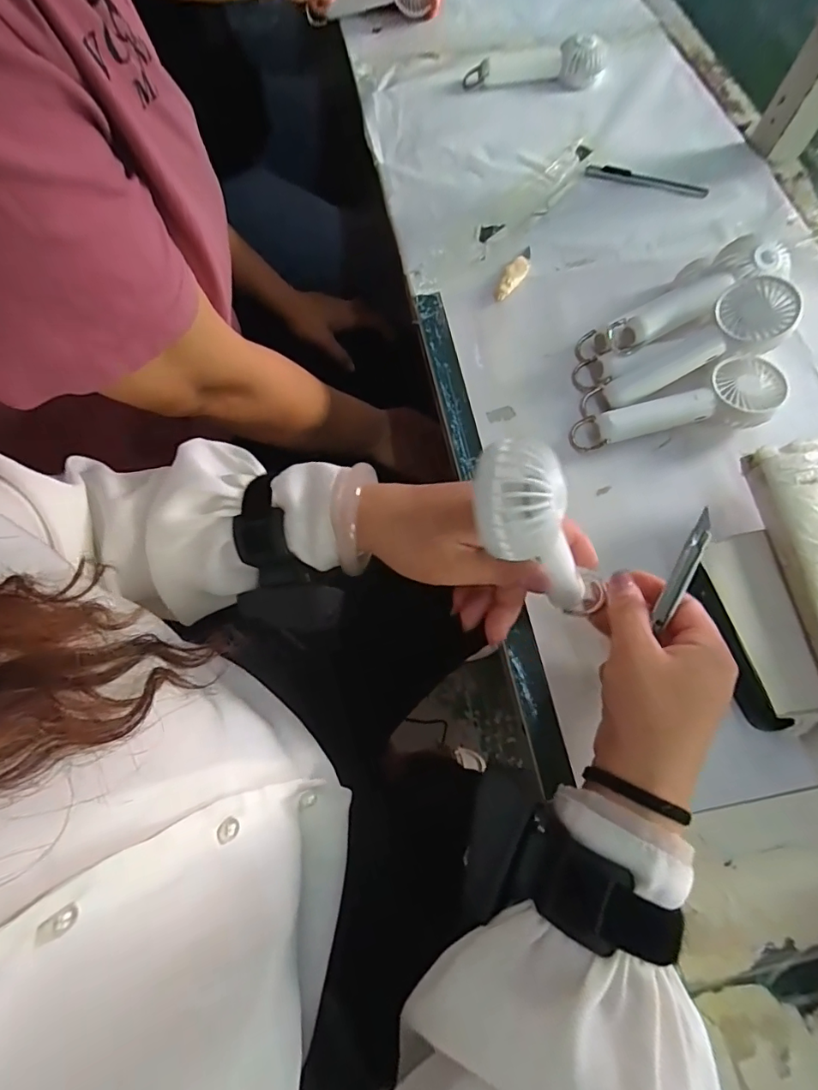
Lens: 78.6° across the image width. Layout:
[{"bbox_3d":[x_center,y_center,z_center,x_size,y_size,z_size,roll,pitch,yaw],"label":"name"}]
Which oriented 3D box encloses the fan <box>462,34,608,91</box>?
[{"bbox_3d":[0.147,-0.551,0.570,0.160,0.036,0.045,2,68,0],"label":"fan"}]

